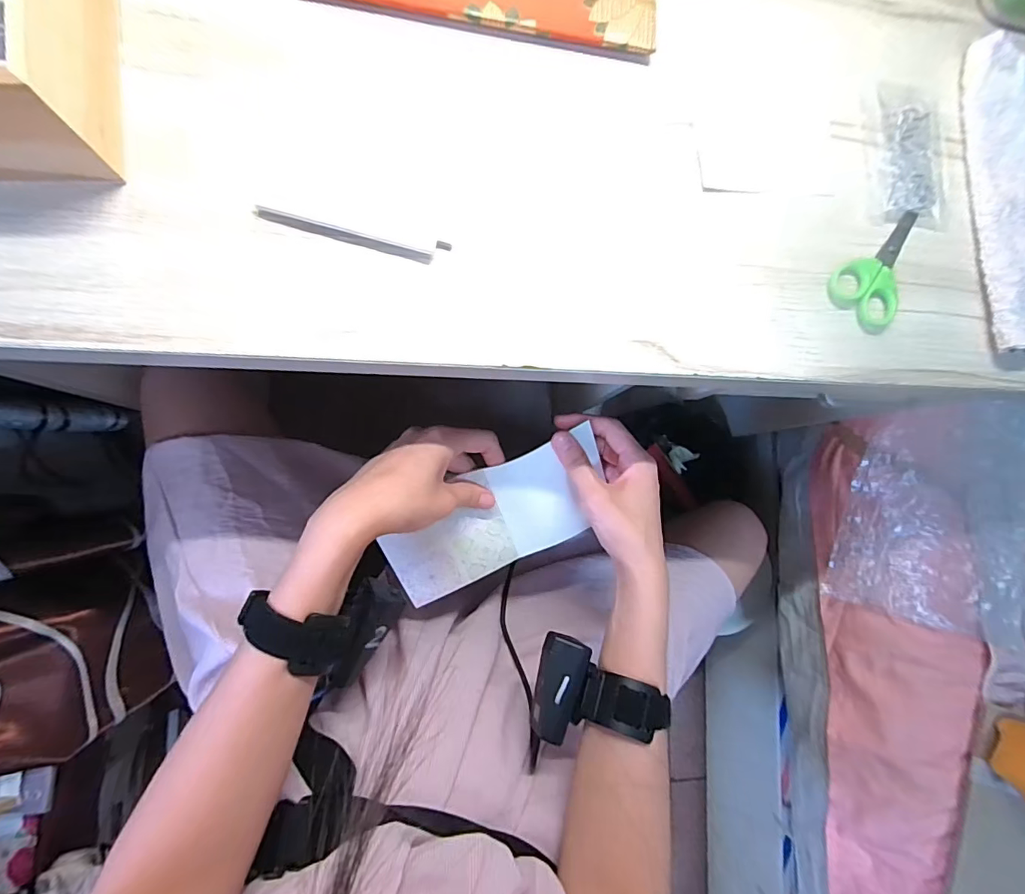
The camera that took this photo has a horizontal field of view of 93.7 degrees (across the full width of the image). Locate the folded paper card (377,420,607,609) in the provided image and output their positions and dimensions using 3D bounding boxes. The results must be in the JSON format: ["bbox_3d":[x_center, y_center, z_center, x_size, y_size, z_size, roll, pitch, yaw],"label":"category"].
[{"bbox_3d":[-0.010,0.061,0.408,0.190,0.009,0.096,-24,117,-6],"label":"folded paper card"}]

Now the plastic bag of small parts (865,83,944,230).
[{"bbox_3d":[0.279,-0.210,0.334,0.062,0.012,0.108,4,86,-9],"label":"plastic bag of small parts"}]

